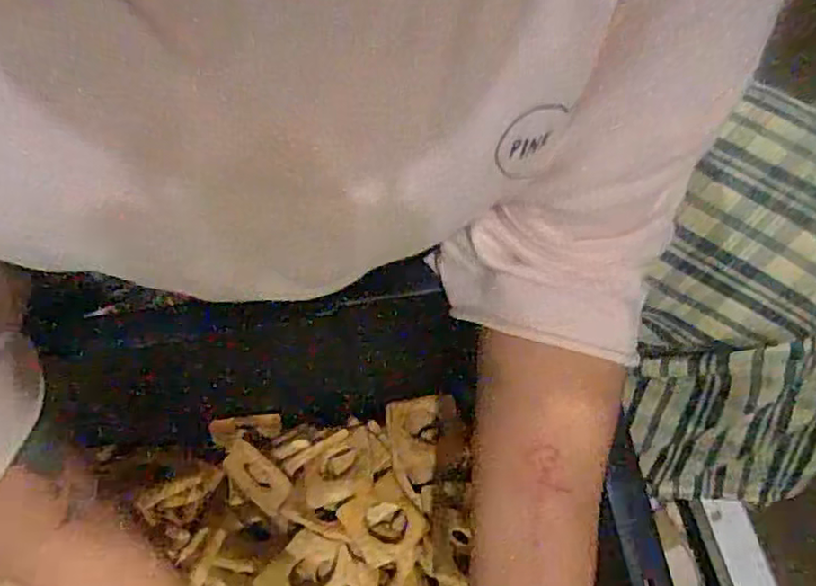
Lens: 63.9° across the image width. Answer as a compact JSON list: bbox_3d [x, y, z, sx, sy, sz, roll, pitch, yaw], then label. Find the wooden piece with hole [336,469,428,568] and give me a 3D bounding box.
[{"bbox_3d":[-0.020,0.177,0.509,0.056,0.014,0.056,-33,71,-14],"label":"wooden piece with hole"}]

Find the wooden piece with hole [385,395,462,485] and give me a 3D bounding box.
[{"bbox_3d":[0.014,0.121,0.548,0.059,0.005,0.068,-8,67,-4],"label":"wooden piece with hole"}]

